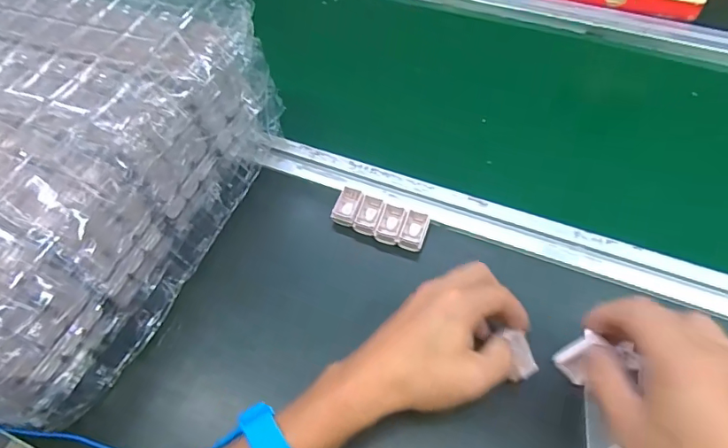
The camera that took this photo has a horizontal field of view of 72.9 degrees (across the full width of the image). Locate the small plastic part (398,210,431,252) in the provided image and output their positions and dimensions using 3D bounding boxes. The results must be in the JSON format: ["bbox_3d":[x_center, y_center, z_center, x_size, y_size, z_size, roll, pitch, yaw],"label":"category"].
[{"bbox_3d":[0.045,0.007,0.441,0.021,0.014,0.036,16,58,12],"label":"small plastic part"}]

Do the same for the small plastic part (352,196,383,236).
[{"bbox_3d":[0.004,-0.006,0.452,0.021,0.013,0.035,15,58,12],"label":"small plastic part"}]

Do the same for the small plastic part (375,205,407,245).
[{"bbox_3d":[0.025,0.001,0.446,0.022,0.013,0.035,14,58,11],"label":"small plastic part"}]

